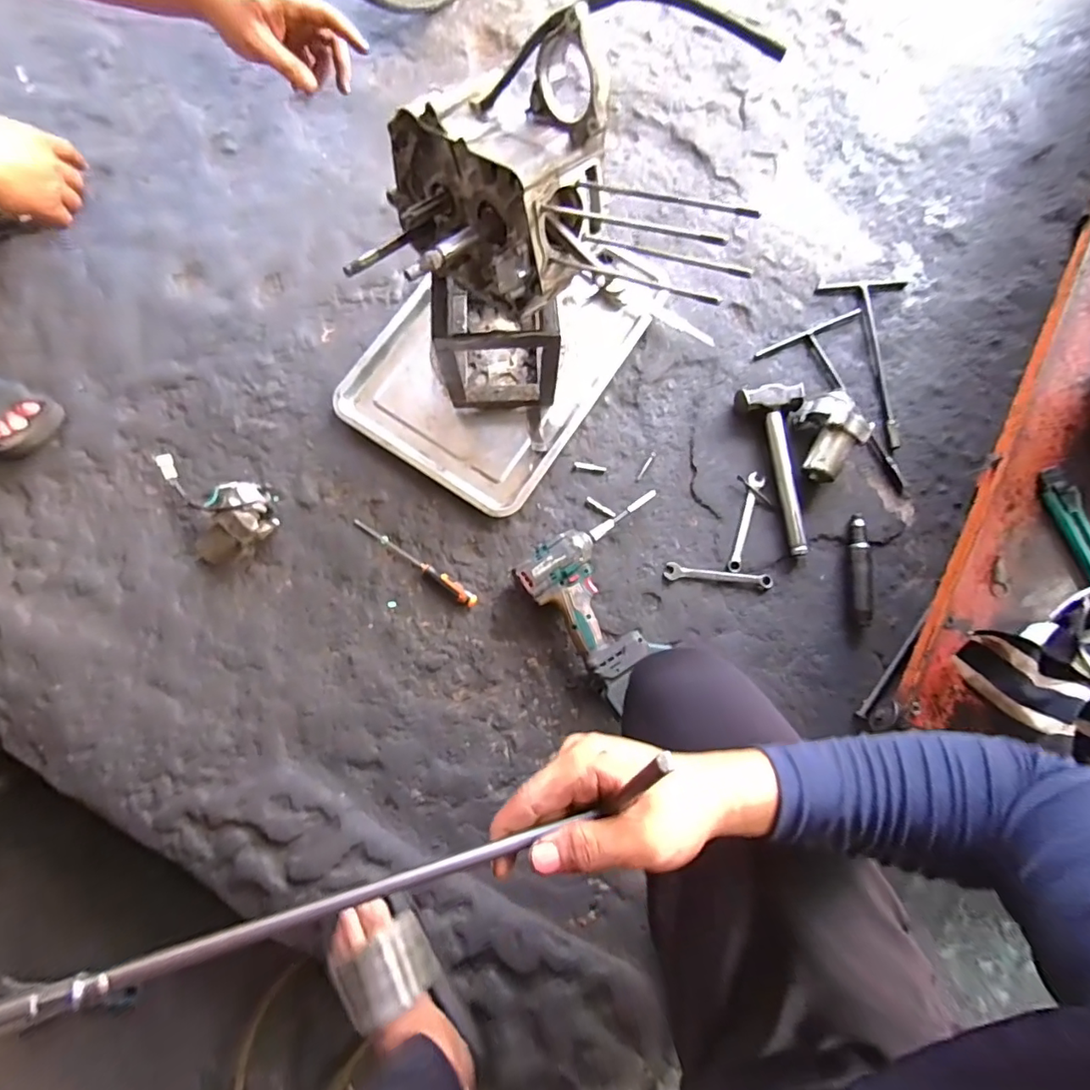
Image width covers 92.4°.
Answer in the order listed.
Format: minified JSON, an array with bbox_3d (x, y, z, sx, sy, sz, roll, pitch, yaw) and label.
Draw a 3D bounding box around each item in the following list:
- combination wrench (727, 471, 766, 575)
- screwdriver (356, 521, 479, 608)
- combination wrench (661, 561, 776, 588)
[{"bbox_3d":[0.306,-0.034,0.795,0.024,0.008,0.156,16,80,3],"label":"combination wrench"},{"bbox_3d":[-0.196,0.025,0.779,0.224,0.021,0.020,33,81,6],"label":"screwdriver"},{"bbox_3d":[0.260,0.048,0.780,0.158,0.007,0.026,8,80,1],"label":"combination wrench"}]

